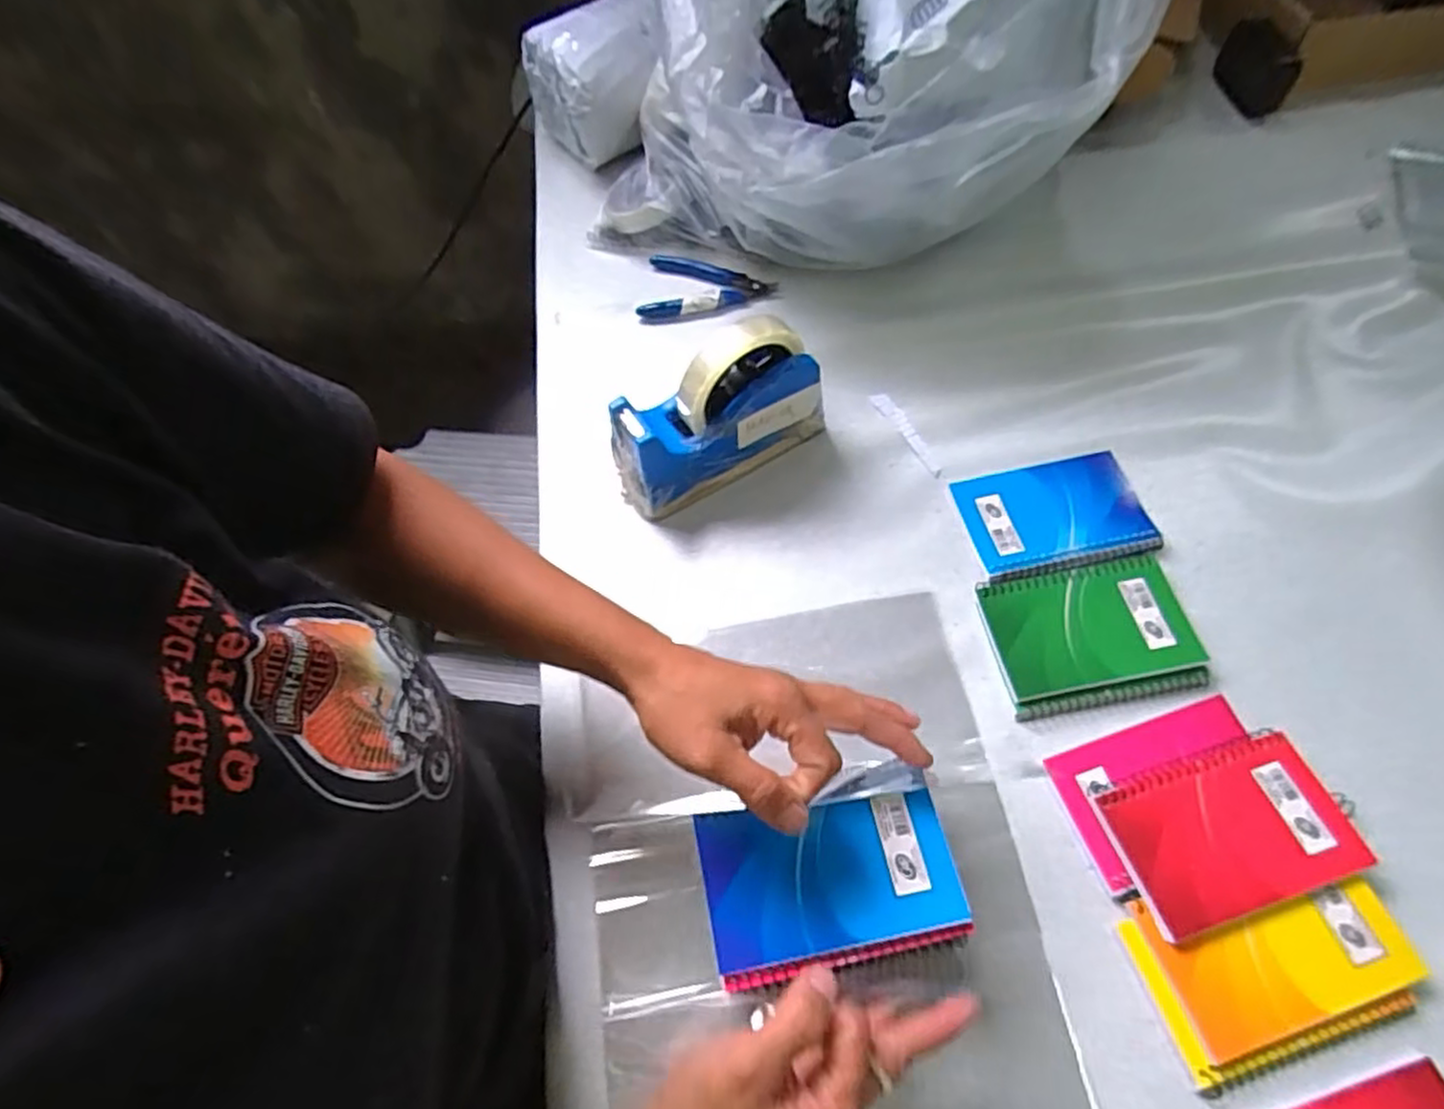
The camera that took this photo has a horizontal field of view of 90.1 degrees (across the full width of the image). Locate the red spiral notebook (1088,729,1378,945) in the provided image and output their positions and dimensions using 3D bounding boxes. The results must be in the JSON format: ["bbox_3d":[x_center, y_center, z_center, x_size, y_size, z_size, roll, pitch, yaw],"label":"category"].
[{"bbox_3d":[0.296,0.163,0.425,0.130,0.015,0.084,-17,63,-5],"label":"red spiral notebook"}]

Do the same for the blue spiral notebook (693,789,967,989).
[{"bbox_3d":[0.056,0.170,0.378,0.127,0.009,0.080,-11,63,-3],"label":"blue spiral notebook"}]

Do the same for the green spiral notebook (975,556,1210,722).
[{"bbox_3d":[0.251,0.054,0.488,0.132,0.010,0.093,-9,63,-1],"label":"green spiral notebook"}]

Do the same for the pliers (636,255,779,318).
[{"bbox_3d":[-0.016,-0.235,0.648,0.120,0.016,0.069,14,64,10],"label":"pliers"}]

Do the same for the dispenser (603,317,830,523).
[{"bbox_3d":[0.000,-0.100,0.525,0.161,0.114,0.055,-24,64,-9],"label":"dispenser"}]

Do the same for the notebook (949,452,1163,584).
[{"bbox_3d":[0.247,-0.029,0.532,0.126,0.008,0.087,-10,63,-2],"label":"notebook"}]

